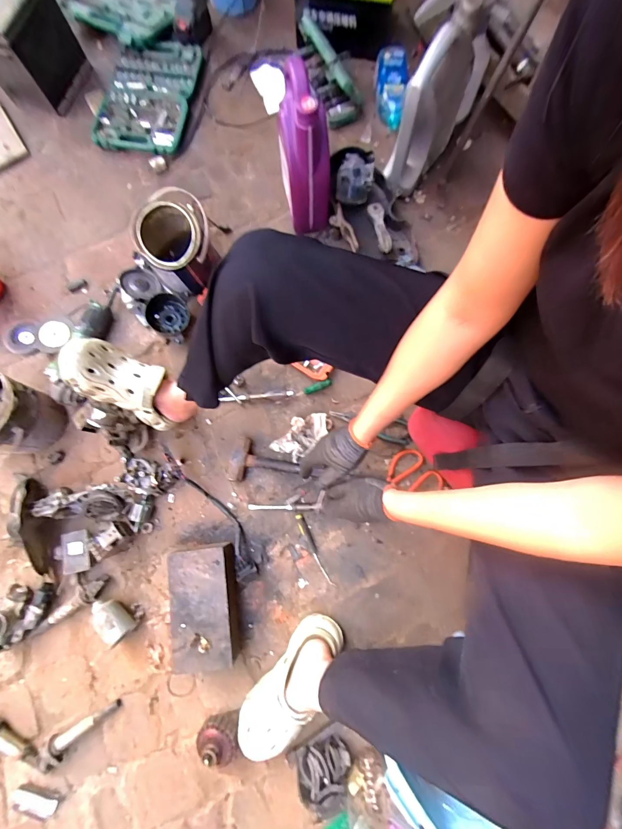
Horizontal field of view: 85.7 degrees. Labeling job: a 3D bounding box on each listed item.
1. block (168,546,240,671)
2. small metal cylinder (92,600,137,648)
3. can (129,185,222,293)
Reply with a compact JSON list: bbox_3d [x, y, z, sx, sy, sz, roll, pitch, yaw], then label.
[{"bbox_3d":[-0.220,0.394,0.700,0.127,0.077,0.226,-7,78,-1],"label":"block"},{"bbox_3d":[-0.407,0.420,0.688,0.092,0.069,0.054,43,82,9],"label":"small metal cylinder"},{"bbox_3d":[-0.305,-0.378,0.775,0.142,0.157,0.155,-39,75,-11],"label":"can"}]

